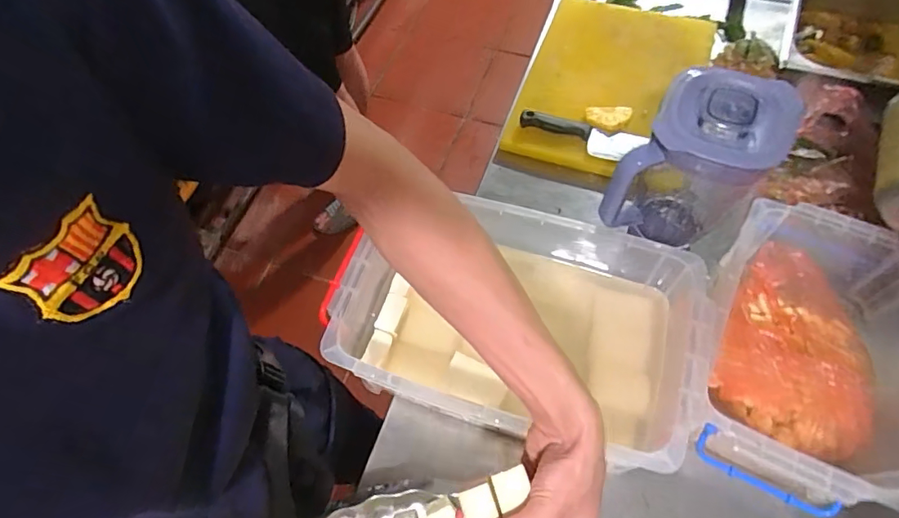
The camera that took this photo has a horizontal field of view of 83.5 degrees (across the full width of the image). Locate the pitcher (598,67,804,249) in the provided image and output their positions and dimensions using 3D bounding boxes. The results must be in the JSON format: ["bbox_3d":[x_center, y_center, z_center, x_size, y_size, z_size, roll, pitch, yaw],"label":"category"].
[{"bbox_3d":[0.296,-0.094,0.634,0.137,0.234,0.177,35,69,21],"label":"pitcher"}]

